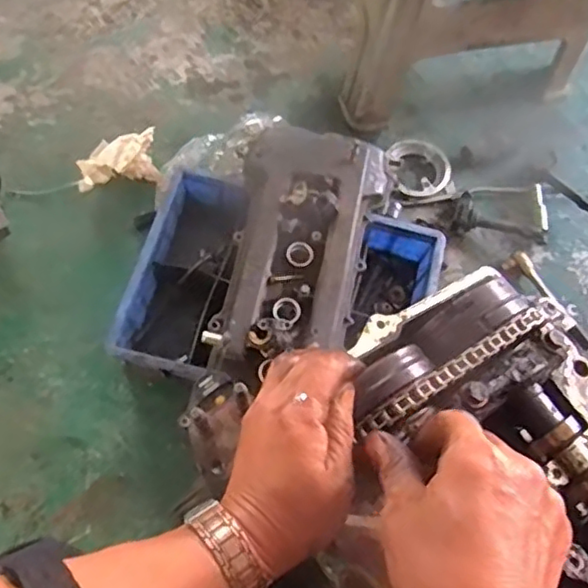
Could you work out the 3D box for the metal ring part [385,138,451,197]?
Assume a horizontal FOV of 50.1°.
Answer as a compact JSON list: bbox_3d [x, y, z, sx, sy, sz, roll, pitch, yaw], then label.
[{"bbox_3d":[0.224,-0.229,1.123,0.113,0.024,0.107,-18,70,-9],"label":"metal ring part"}]

